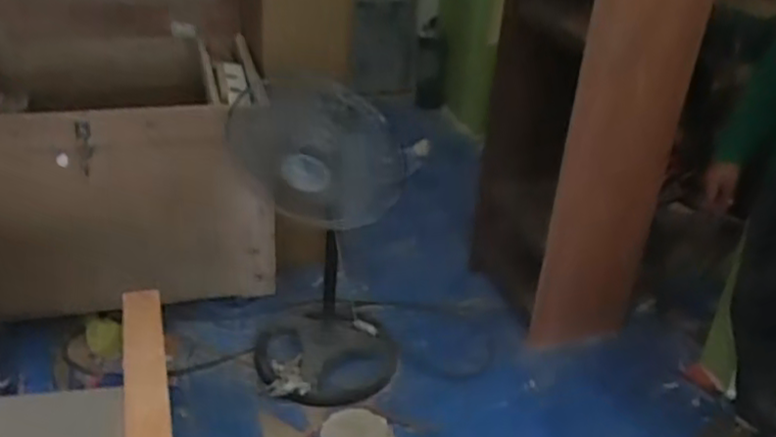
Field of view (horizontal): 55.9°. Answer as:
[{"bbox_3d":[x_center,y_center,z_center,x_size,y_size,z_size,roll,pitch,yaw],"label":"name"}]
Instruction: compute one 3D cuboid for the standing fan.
[{"bbox_3d":[-0.188,0.028,1.941,0.425,0.836,0.388,1,29,-9],"label":"standing fan"}]

